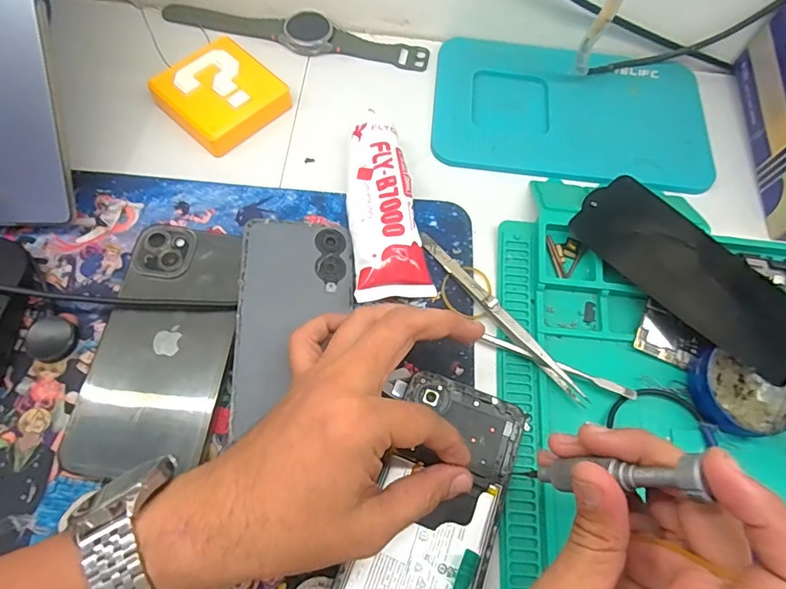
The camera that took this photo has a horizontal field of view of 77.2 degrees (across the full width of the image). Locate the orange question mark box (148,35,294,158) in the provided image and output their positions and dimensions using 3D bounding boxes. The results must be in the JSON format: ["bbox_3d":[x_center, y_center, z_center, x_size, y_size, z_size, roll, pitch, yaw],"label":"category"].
[{"bbox_3d":[-0.136,-0.157,0.386,0.078,0.024,0.081,41,70,13],"label":"orange question mark box"}]

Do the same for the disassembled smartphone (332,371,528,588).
[{"bbox_3d":[0.022,0.127,0.272,0.075,0.013,0.162,23,66,8],"label":"disassembled smartphone"}]

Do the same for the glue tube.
[{"bbox_3d":[-0.009,-0.059,0.348,0.049,0.036,0.132,-9,67,-7],"label":"glue tube"}]

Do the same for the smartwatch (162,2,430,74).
[{"bbox_3d":[-0.087,-0.229,0.428,0.232,0.013,0.037,14,66,3],"label":"smartwatch"}]

